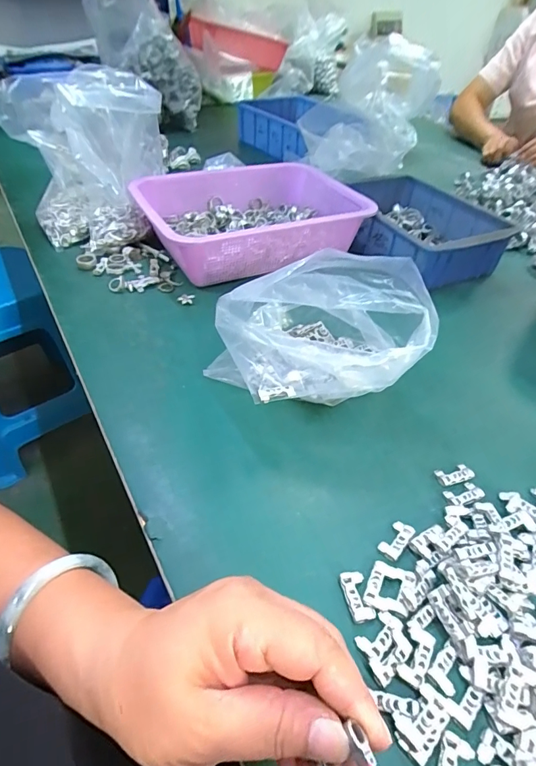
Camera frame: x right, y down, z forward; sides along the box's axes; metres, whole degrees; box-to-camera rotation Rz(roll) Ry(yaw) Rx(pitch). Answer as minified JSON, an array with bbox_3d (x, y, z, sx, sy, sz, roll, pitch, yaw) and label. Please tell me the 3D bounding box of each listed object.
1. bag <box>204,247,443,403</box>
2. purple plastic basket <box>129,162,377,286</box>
[{"bbox_3d":[0.037,-0.051,0.393,0.184,0.129,0.153,-1,43,-5],"label":"bag"},{"bbox_3d":[-0.025,-0.241,0.622,0.321,0.082,0.226,-20,48,-23],"label":"purple plastic basket"}]

